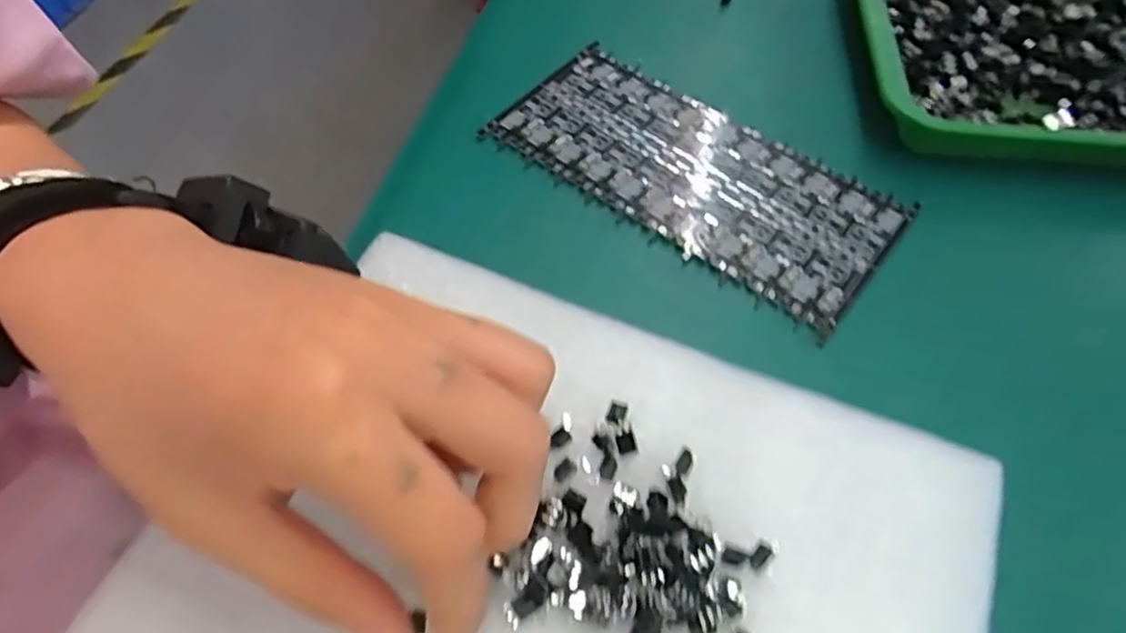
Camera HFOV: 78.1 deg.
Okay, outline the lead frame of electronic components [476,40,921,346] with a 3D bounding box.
[{"bbox_3d":[0.051,-0.058,0.284,0.161,0.006,0.078,30,60,17],"label":"lead frame of electronic components"}]

